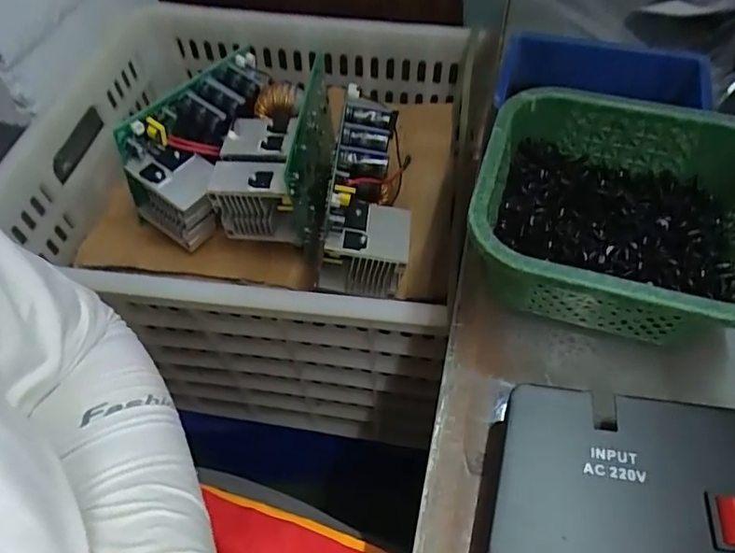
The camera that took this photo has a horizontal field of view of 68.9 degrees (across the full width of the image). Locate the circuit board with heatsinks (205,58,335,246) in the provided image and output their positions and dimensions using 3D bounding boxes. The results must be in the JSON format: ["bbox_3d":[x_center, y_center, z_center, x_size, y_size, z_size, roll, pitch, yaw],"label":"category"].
[{"bbox_3d":[-0.081,-0.118,0.505,0.081,0.077,0.167,5,55,7],"label":"circuit board with heatsinks"}]

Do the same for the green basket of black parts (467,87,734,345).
[{"bbox_3d":[0.153,-0.039,0.333,0.161,0.065,0.159,15,56,14],"label":"green basket of black parts"}]

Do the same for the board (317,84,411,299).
[{"bbox_3d":[0.006,-0.078,0.486,0.076,0.101,0.165,6,55,8],"label":"board"}]

